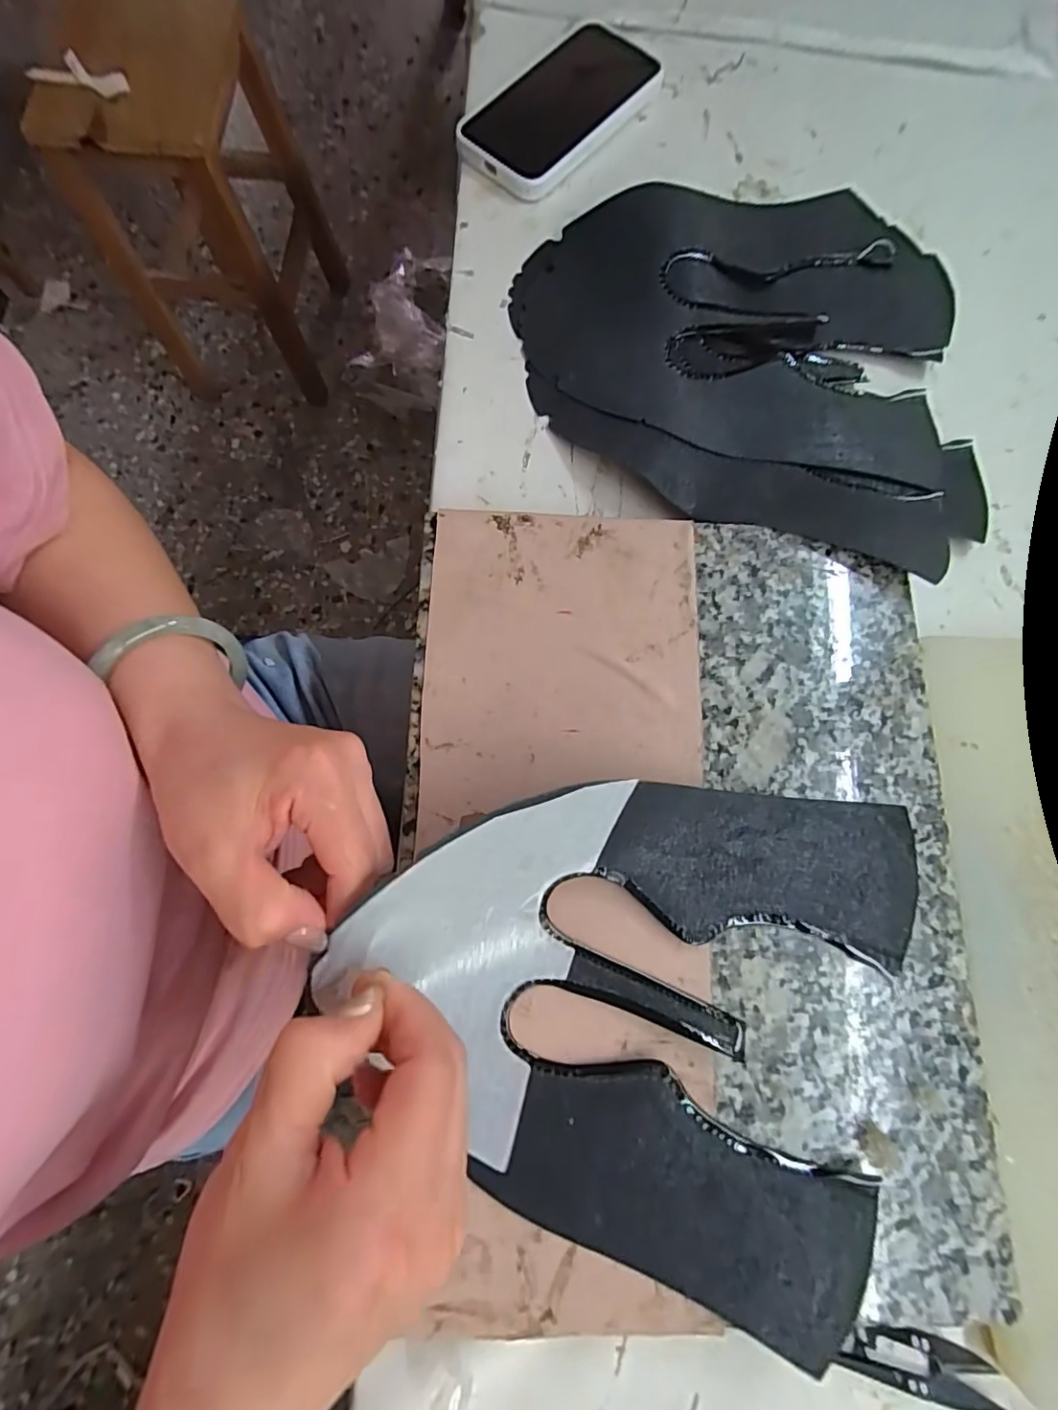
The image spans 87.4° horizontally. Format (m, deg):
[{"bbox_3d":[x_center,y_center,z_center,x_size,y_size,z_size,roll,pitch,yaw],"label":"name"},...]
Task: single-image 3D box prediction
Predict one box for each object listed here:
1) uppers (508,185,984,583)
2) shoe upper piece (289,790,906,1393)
[{"bbox_3d":[0.155,-0.243,0.364,0.315,0.027,0.284,23,77,4],"label":"uppers"},{"bbox_3d":[0.049,0.123,0.230,0.244,0.064,0.220,18,77,3],"label":"shoe upper piece"}]

